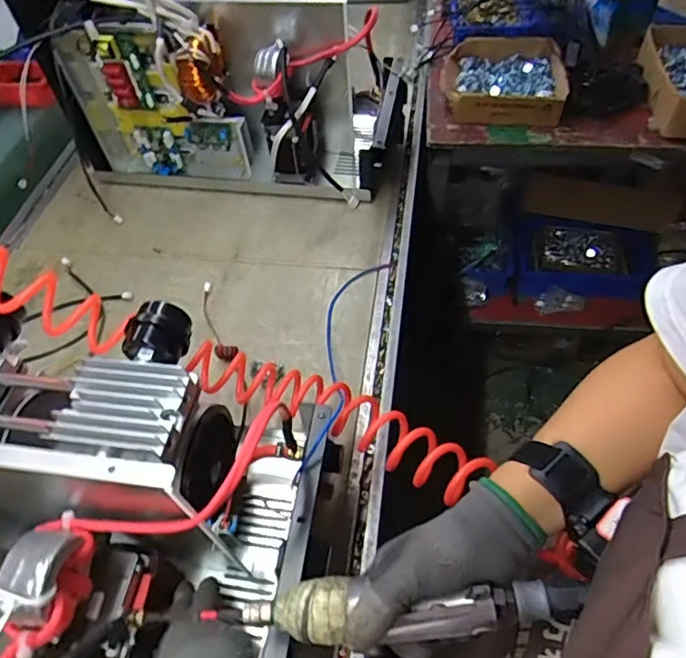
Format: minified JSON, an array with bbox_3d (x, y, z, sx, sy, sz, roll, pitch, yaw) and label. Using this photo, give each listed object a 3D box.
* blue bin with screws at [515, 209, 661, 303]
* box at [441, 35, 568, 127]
[{"bbox_3d":[0.575,-0.174,1.319,0.319,0.089,0.223,2,53,6],"label":"blue bin with screws"},{"bbox_3d":[0.289,-0.453,1.002,0.216,0.048,0.207,7,54,9],"label":"box"}]

